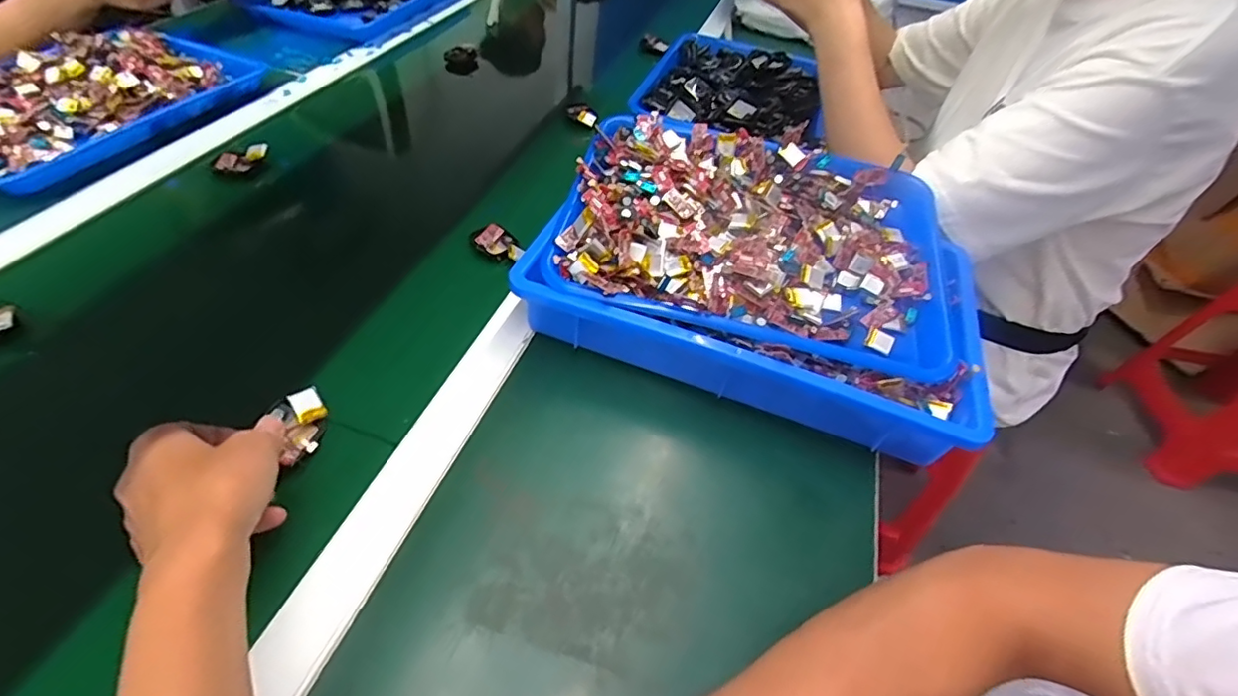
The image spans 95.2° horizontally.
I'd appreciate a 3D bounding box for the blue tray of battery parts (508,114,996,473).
[{"bbox_3d":[0.129,-0.076,0.506,0.366,0.097,0.272,18,46,10],"label":"blue tray of battery parts"}]

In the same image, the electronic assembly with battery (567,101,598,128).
[{"bbox_3d":[-0.047,-0.312,0.758,0.025,0.016,0.055,-25,54,-28],"label":"electronic assembly with battery"}]

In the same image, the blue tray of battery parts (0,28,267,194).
[{"bbox_3d":[-0.612,-0.290,0.641,0.221,0.057,0.332,23,47,15],"label":"blue tray of battery parts"}]

